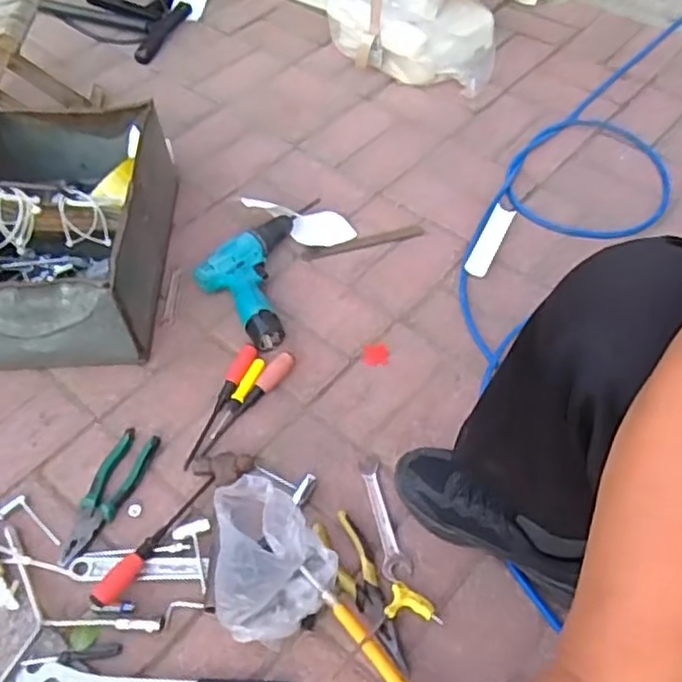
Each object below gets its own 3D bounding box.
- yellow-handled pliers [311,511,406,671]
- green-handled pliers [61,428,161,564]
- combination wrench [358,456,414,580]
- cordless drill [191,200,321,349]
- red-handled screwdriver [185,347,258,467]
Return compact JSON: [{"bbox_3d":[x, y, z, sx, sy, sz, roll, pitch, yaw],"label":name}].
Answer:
[{"bbox_3d":[0.026,0.283,0.789,0.044,0.014,0.189,-21,55,-14],"label":"yellow-handled pliers"},{"bbox_3d":[-0.293,0.190,0.869,0.051,0.016,0.180,17,55,13],"label":"green-handled pliers"},{"bbox_3d":[0.050,0.211,0.853,0.033,0.006,0.164,-11,54,-8],"label":"combination wrench"},{"bbox_3d":[-0.131,-0.122,1.078,0.160,0.045,0.304,11,54,9],"label":"cordless drill"},{"bbox_3d":[-0.162,0.085,0.940,0.024,0.020,0.196,16,55,12],"label":"red-handled screwdriver"}]

